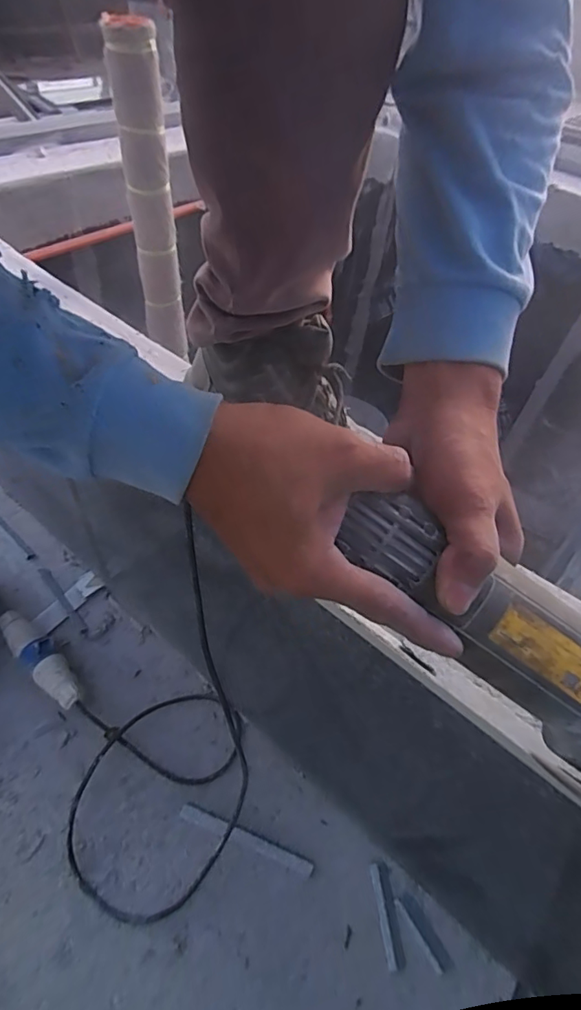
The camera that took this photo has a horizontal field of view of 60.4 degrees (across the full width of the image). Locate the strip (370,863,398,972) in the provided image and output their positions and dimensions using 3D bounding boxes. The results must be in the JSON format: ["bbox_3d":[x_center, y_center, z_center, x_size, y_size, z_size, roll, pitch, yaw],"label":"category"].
[{"bbox_3d":[0.112,0.496,0.604,0.011,0.004,0.100,-2,50,-8],"label":"strip"}]

